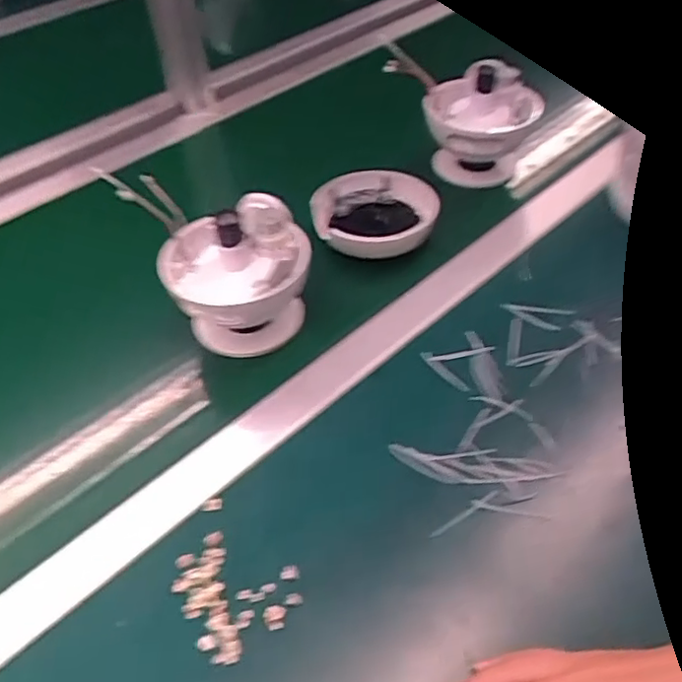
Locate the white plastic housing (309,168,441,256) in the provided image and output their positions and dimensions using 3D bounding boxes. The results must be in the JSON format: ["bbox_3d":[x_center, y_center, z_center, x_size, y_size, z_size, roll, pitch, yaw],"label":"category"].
[{"bbox_3d":[0.035,-0.127,0.666,0.122,0.044,0.117,-10,47,-10],"label":"white plastic housing"}]

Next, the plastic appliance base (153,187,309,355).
[{"bbox_3d":[-0.085,-0.052,0.558,0.117,0.116,0.110,-8,47,-8],"label":"plastic appliance base"}]

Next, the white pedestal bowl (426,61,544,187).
[{"bbox_3d":[0.161,-0.249,0.756,0.120,0.122,0.106,10,47,9],"label":"white pedestal bowl"}]

